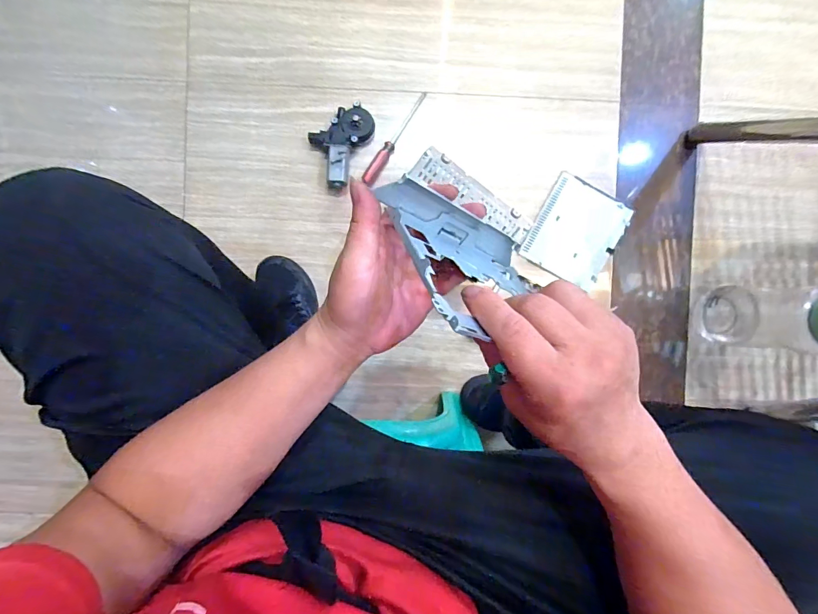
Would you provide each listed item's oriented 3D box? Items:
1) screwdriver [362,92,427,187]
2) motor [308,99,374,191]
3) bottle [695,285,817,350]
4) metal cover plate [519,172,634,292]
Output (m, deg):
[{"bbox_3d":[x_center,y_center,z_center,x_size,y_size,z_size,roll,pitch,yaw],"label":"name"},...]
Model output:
[{"bbox_3d":[-0.026,-0.317,0.737,0.022,0.023,0.200,30,86,-1],"label":"screwdriver"},{"bbox_3d":[-0.130,-0.303,0.724,0.101,0.058,0.159,23,91,-2],"label":"motor"},{"bbox_3d":[0.590,0.017,0.615,0.092,0.287,0.105,8,91,-2],"label":"bottle"},{"bbox_3d":[0.319,-0.143,0.744,0.157,0.009,0.181,29,91,-2],"label":"metal cover plate"}]

